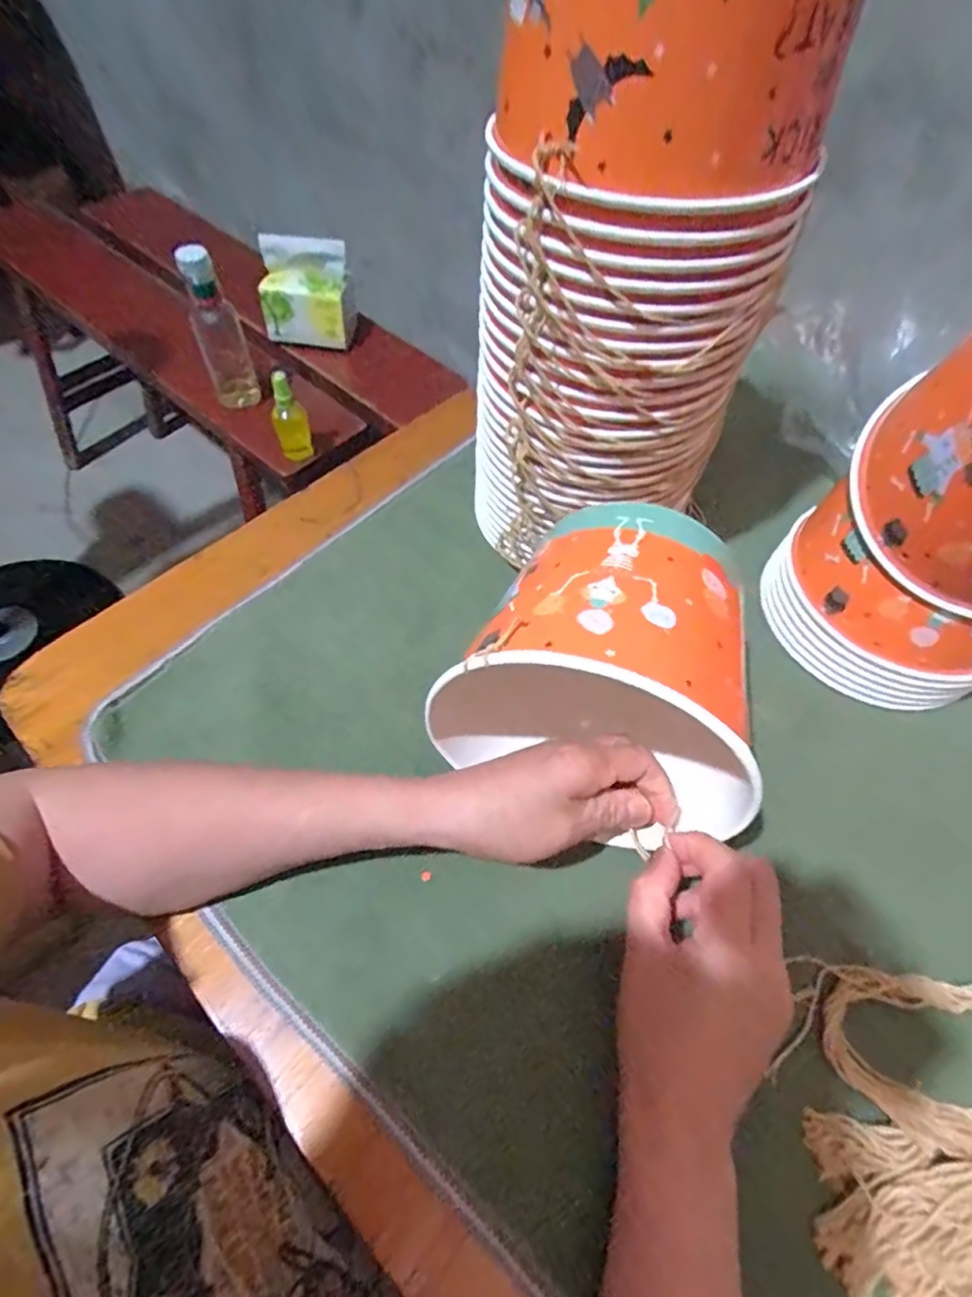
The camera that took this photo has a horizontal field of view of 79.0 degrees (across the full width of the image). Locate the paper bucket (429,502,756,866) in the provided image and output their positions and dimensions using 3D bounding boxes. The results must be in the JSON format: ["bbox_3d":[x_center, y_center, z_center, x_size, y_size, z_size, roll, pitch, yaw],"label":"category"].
[{"bbox_3d":[0.065,0.009,0.319,0.141,0.150,0.161,13,63,11],"label":"paper bucket"}]

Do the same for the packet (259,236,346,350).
[{"bbox_3d":[-0.292,-0.578,0.949,0.147,0.135,0.114,12,58,4],"label":"packet"}]

